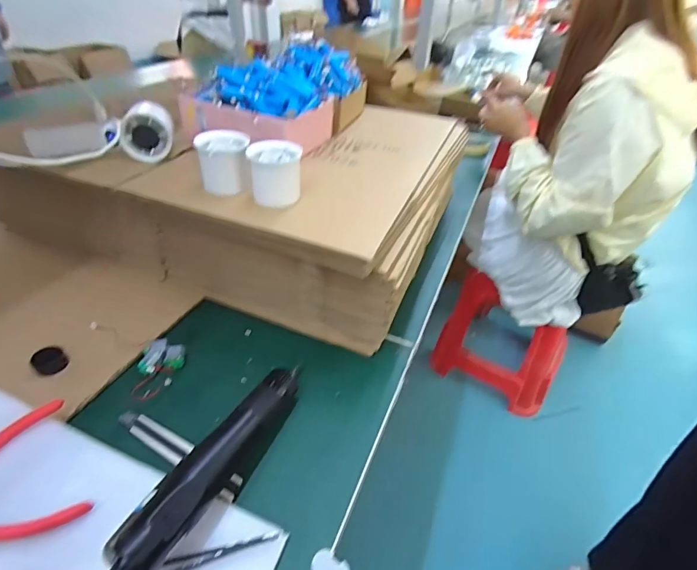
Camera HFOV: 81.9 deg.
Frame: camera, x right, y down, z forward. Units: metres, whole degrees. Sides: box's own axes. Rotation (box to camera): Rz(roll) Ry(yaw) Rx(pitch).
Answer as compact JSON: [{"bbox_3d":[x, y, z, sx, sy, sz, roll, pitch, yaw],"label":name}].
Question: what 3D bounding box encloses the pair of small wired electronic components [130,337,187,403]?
[{"bbox_3d":[-0.203,0.087,0.431,0.045,0.017,0.073,-3,37,-2],"label":"pair of small wired electronic components"}]

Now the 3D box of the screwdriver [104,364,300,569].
[{"bbox_3d":[-0.103,0.132,0.334,0.032,0.042,0.200,16,40,16],"label":"screwdriver"}]

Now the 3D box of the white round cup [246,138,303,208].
[{"bbox_3d":[-0.076,-0.120,0.431,0.052,0.059,0.049,2,38,-1],"label":"white round cup"}]

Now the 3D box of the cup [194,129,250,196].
[{"bbox_3d":[-0.137,-0.136,0.446,0.054,0.054,0.050,-9,40,-14],"label":"cup"}]

